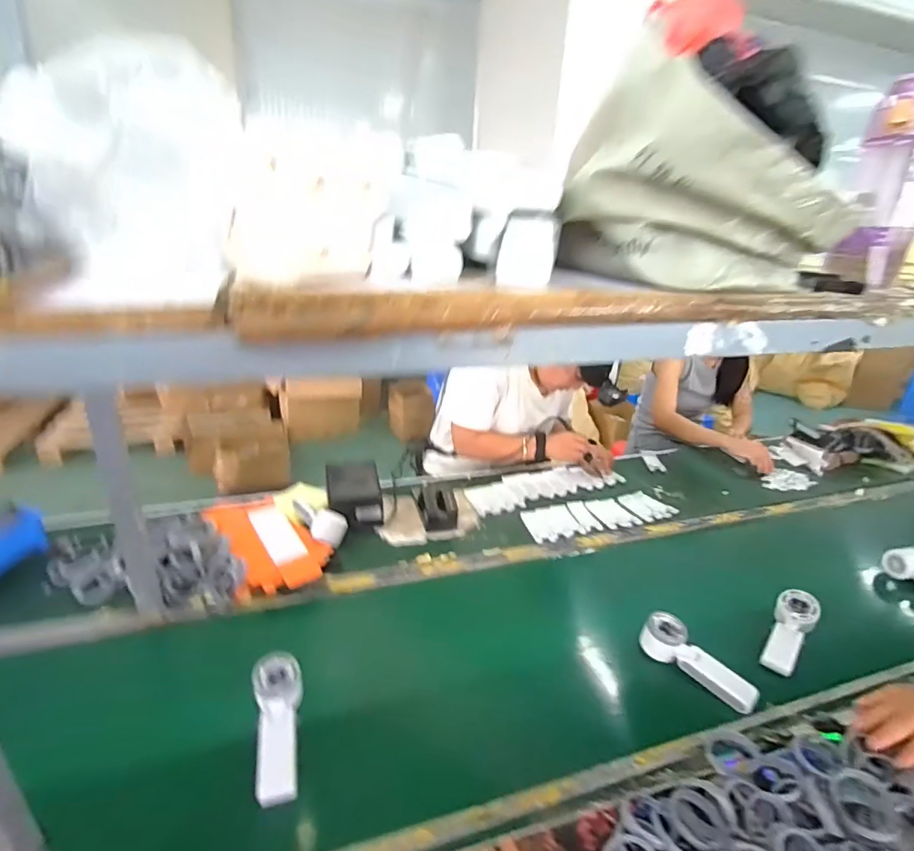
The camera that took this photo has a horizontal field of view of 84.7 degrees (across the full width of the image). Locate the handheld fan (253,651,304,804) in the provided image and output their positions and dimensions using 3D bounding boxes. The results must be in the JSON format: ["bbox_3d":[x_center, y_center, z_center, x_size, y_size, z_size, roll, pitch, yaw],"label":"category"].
[{"bbox_3d":[-0.226,0.374,0.632,0.058,0.025,0.172,-3,41,-16],"label":"handheld fan"}]

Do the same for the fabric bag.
[{"bbox_3d":[0.203,-0.186,0.397,0.208,0.142,0.116,0,25,-10],"label":"fabric bag"}]

